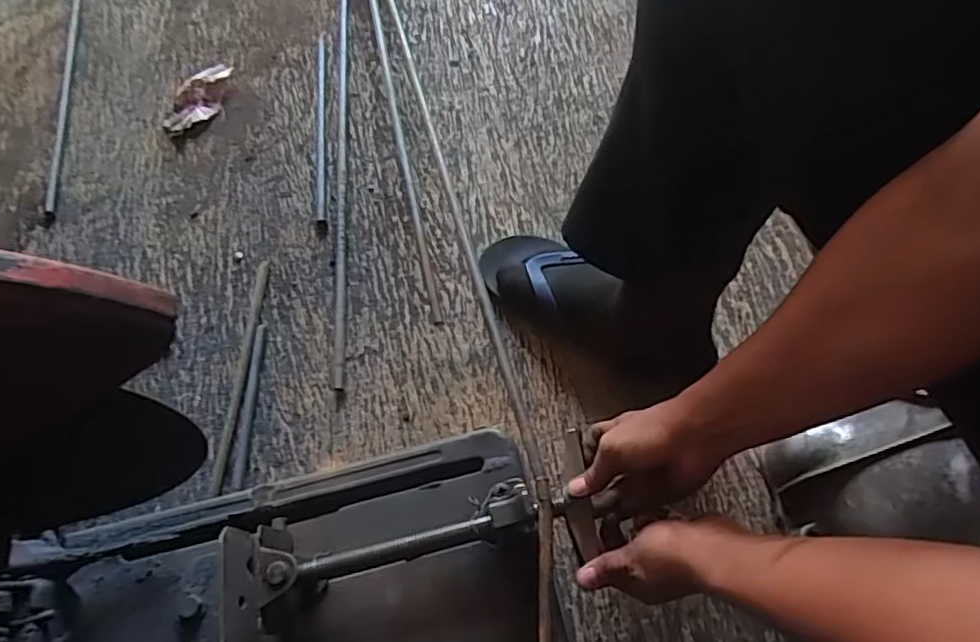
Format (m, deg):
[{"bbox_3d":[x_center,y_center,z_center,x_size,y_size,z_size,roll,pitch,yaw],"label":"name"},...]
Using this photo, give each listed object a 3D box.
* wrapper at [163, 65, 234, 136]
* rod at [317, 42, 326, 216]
[{"bbox_3d":[-0.415,-0.318,0.889,0.067,0.018,0.129,12,64,10],"label":"wrapper"},{"bbox_3d":[-0.231,-0.274,0.856,0.011,0.009,0.328,-7,62,0],"label":"rod"}]

